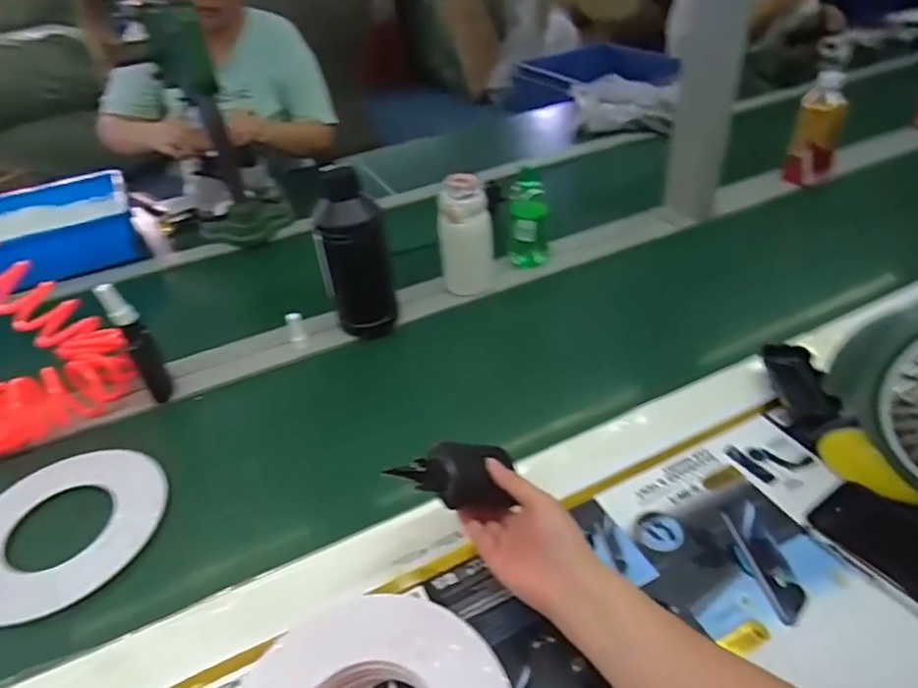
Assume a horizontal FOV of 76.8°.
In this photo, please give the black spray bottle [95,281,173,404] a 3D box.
[{"bbox_3d":[-0.371,-0.004,0.669,0.030,0.139,0.040,-27,43,-26],"label":"black spray bottle"}]

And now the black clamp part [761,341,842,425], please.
[{"bbox_3d":[0.369,0.044,0.630,0.053,0.027,0.108,-2,38,3],"label":"black clamp part"}]

